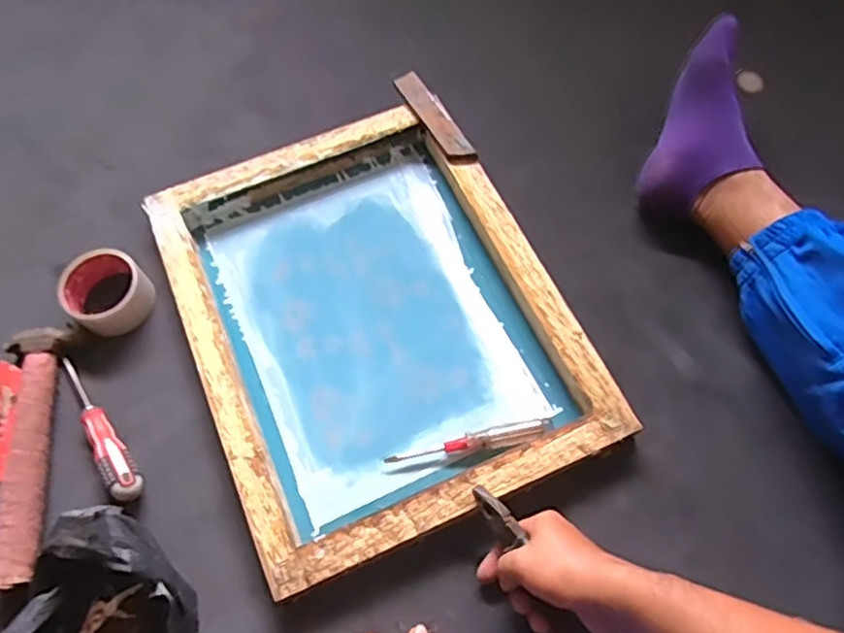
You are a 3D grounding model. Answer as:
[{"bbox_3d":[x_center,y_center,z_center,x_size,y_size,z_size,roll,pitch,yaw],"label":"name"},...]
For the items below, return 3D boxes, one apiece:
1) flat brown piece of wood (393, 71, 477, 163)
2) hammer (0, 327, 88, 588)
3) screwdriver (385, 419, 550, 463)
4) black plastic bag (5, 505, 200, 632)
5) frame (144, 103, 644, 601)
[{"bbox_3d":[0.015,-0.252,0.815,0.037,0.011,0.154,-31,72,-8],"label":"flat brown piece of wood"},{"bbox_3d":[-0.404,0.132,0.665,0.069,0.033,0.267,-4,66,-3],"label":"hammer"},{"bbox_3d":[0.048,0.125,0.652,0.166,0.022,0.022,-9,66,-5],"label":"screwdriver"},{"bbox_3d":[-0.276,0.255,0.547,0.139,0.102,0.160,14,66,5],"label":"black plastic bag"},{"bbox_3d":[-0.056,-0.010,0.713,0.381,0.040,0.480,-22,68,-11],"label":"frame"}]

